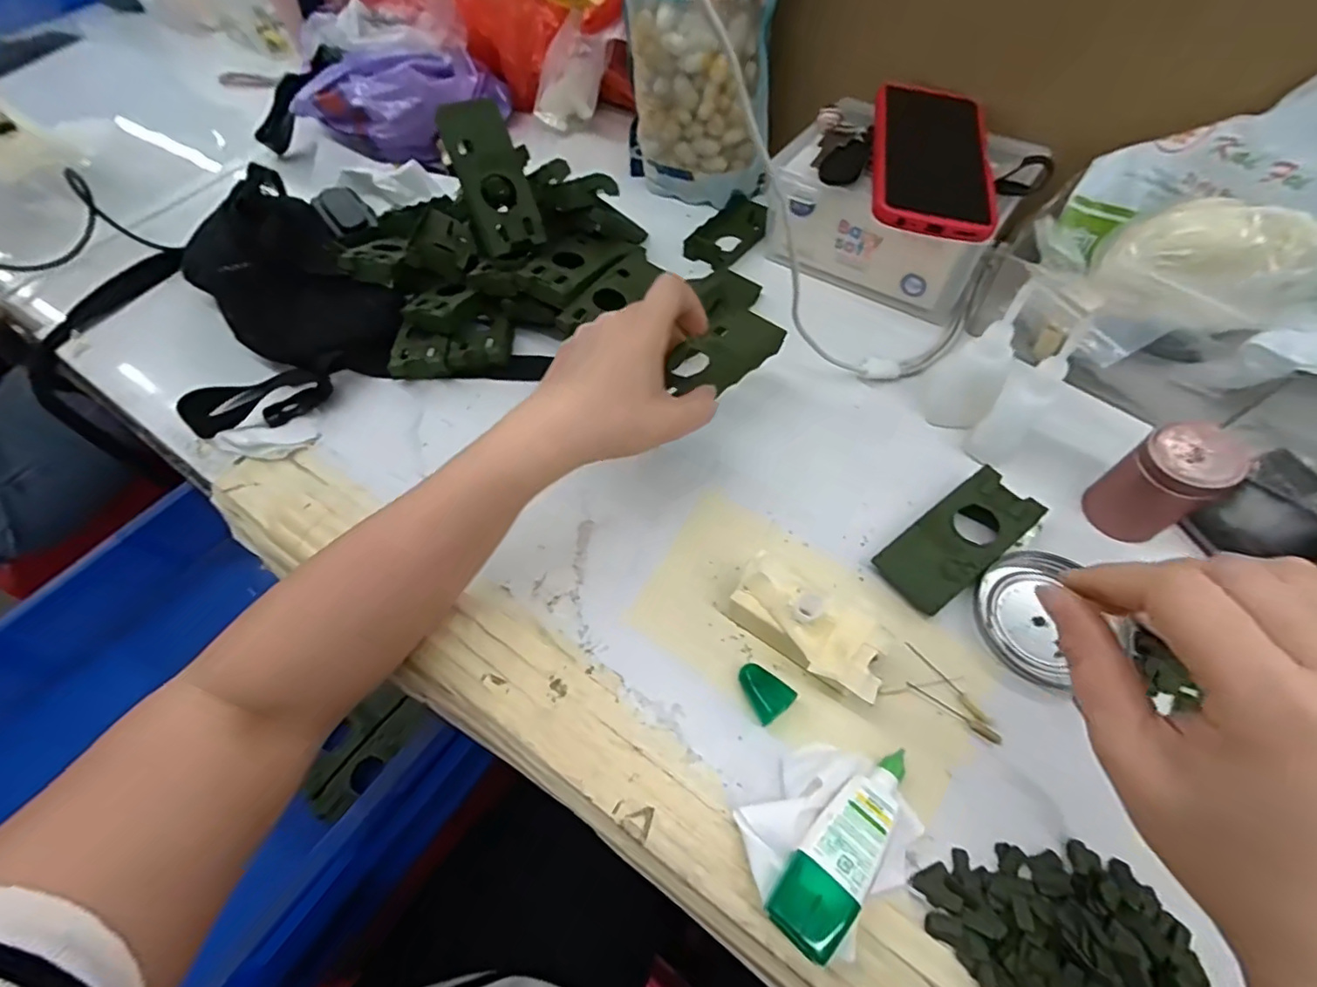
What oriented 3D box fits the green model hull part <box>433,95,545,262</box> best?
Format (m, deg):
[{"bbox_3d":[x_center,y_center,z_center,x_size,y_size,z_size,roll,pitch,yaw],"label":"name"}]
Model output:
[{"bbox_3d":[-0.123,-0.233,0.415,0.048,0.102,0.027,-21,16,-12],"label":"green model hull part"}]

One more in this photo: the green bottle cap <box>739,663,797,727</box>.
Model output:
[{"bbox_3d":[0.058,0.109,0.307,0.022,0.012,0.030,-34,62,-17],"label":"green bottle cap"}]

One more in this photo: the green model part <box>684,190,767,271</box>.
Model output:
[{"bbox_3d":[0.068,-0.246,0.525,0.051,0.014,0.100,31,64,21],"label":"green model part"}]

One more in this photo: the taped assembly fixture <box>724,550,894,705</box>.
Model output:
[{"bbox_3d":[0.083,0.073,0.307,0.088,0.038,0.048,33,65,21],"label":"taped assembly fixture"}]

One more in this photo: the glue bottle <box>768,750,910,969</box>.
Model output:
[{"bbox_3d":[0.089,0.162,0.259,0.030,0.027,0.096,37,66,23],"label":"glue bottle"}]

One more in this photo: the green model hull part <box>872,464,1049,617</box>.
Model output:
[{"bbox_3d":[0.186,0.028,0.342,0.101,0.022,0.046,-33,62,-17],"label":"green model hull part"}]

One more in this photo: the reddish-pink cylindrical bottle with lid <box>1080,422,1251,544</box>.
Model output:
[{"bbox_3d":[0.290,-0.005,0.323,0.039,0.069,0.044,-26,60,-13],"label":"reddish-pink cylindrical bottle with lid"}]

